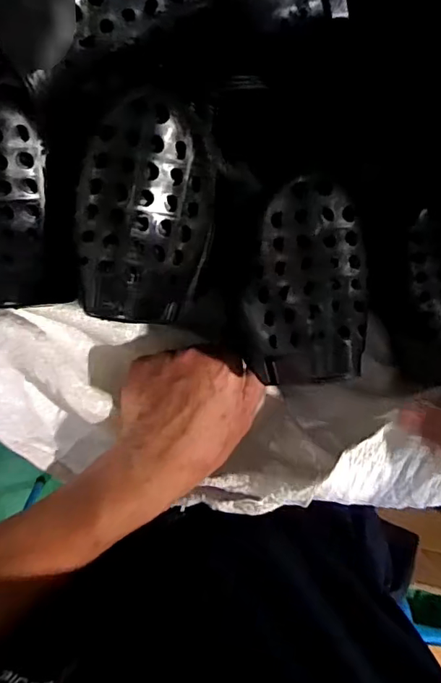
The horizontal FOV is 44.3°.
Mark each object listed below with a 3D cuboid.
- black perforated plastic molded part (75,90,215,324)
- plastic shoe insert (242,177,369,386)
[{"bbox_3d":[-0.042,-0.072,0.301,0.072,0.041,0.120,6,99,-3],"label":"black perforated plastic molded part"},{"bbox_3d":[0.054,-0.033,0.328,0.067,0.049,0.120,6,99,-3],"label":"plastic shoe insert"}]

